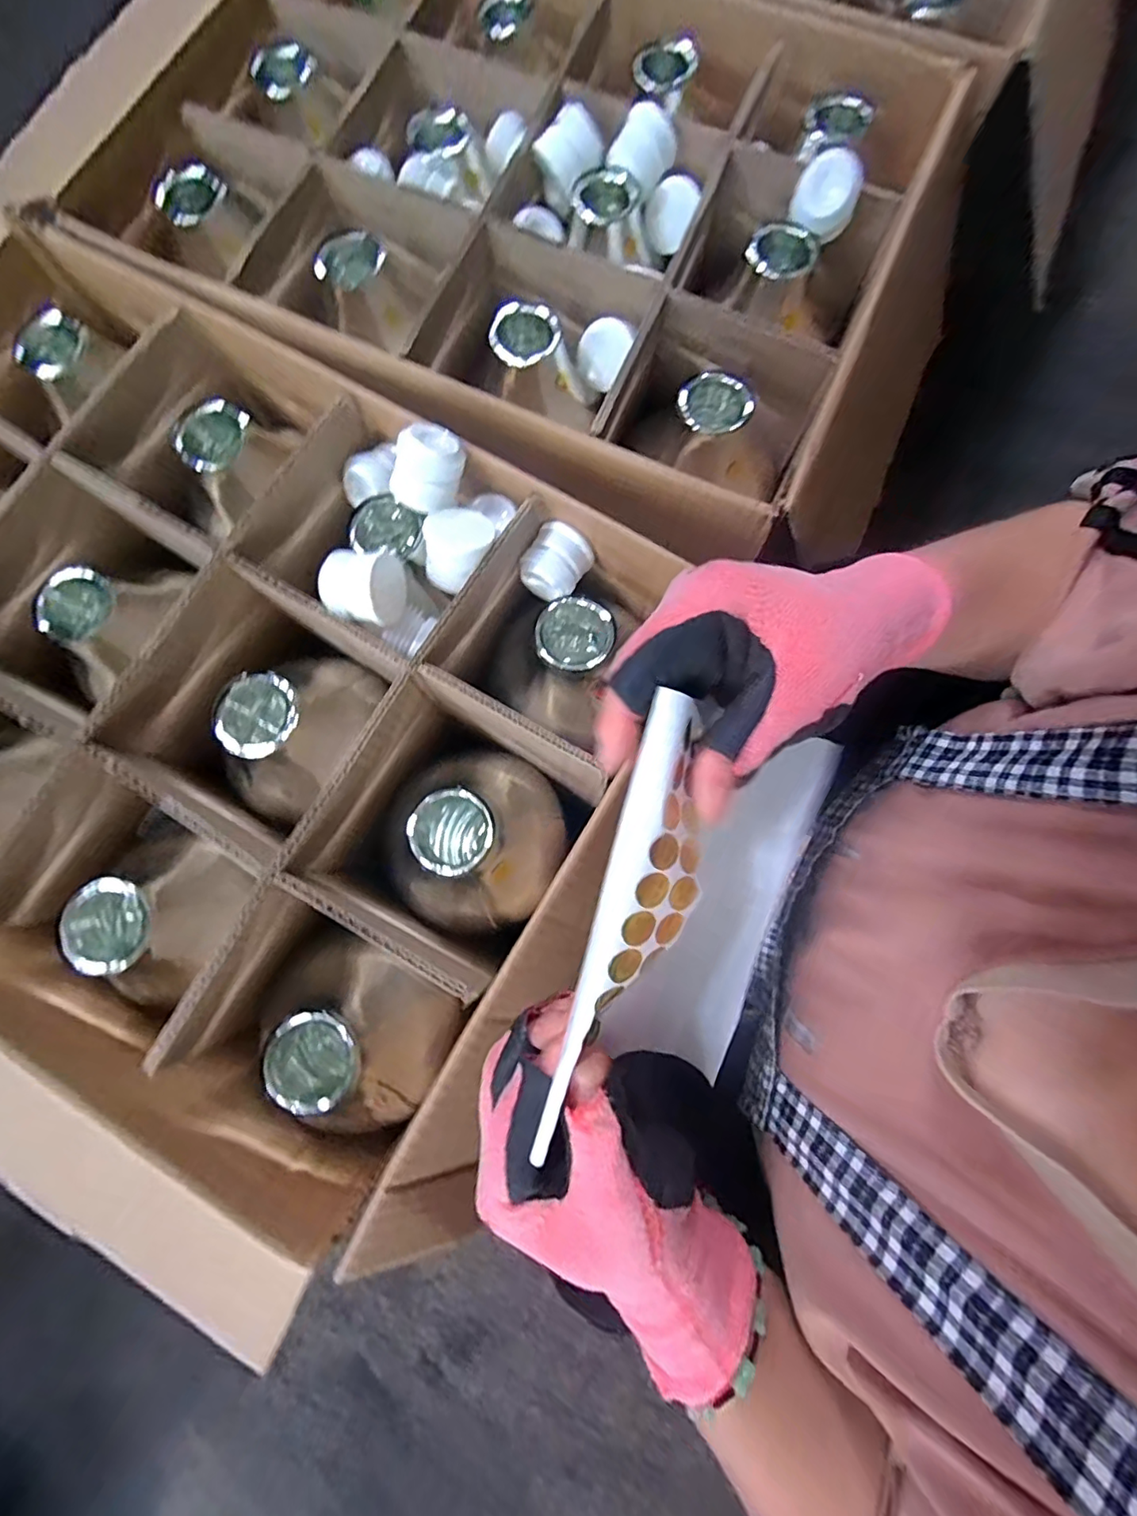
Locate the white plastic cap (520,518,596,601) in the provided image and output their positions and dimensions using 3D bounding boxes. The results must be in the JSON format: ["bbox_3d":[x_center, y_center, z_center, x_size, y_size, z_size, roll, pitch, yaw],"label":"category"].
[{"bbox_3d":[-0.009,-0.137,0.384,0.042,0.033,0.042,36,81,7],"label":"white plastic cap"}]

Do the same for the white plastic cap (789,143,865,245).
[{"bbox_3d":[0.189,-0.412,0.397,0.044,0.026,0.044,32,123,0],"label":"white plastic cap"}]

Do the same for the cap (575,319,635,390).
[{"bbox_3d":[0.029,-0.321,0.431,0.036,0.045,0.024,35,37,-7],"label":"cap"}]

